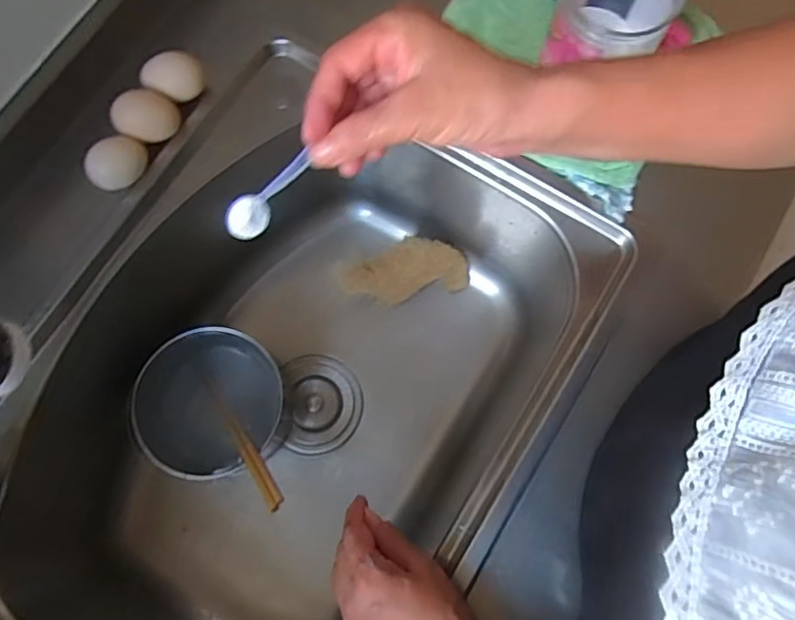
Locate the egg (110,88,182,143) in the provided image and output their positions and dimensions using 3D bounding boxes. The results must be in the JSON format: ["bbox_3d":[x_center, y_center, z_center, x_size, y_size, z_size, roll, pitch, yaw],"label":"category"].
[{"bbox_3d":[-0.218,-0.166,0.507,0.049,0.045,0.043,-43,81,-7],"label":"egg"}]

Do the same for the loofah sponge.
[{"bbox_3d":[0.009,-0.045,0.651,0.138,0.042,0.062,-14,78,-1],"label":"loofah sponge"}]

